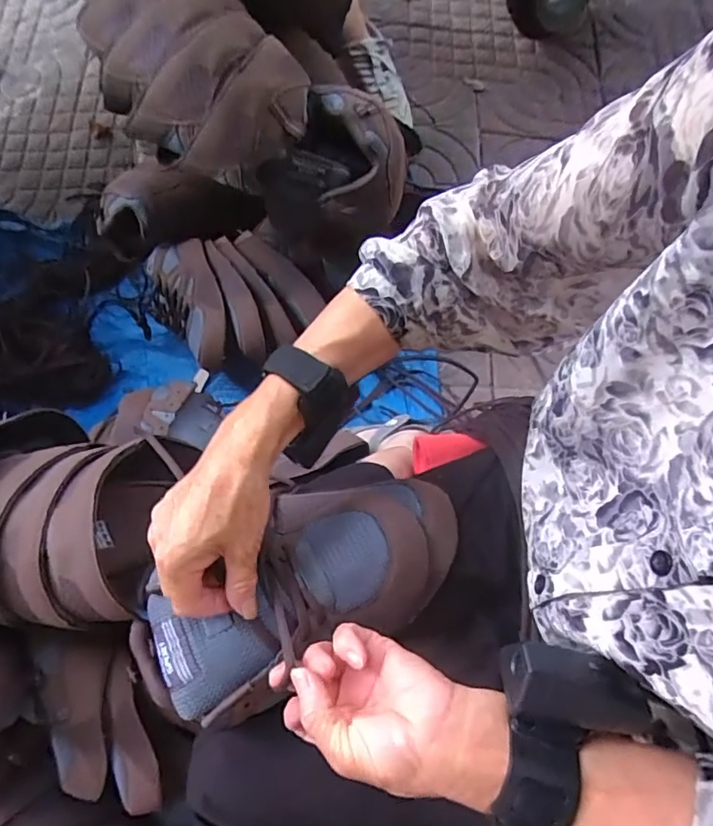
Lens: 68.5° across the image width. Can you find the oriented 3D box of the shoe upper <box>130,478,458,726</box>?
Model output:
[{"bbox_3d":[-0.036,0.118,0.370,0.233,0.056,0.122,-29,75,-15],"label":"shoe upper"}]

